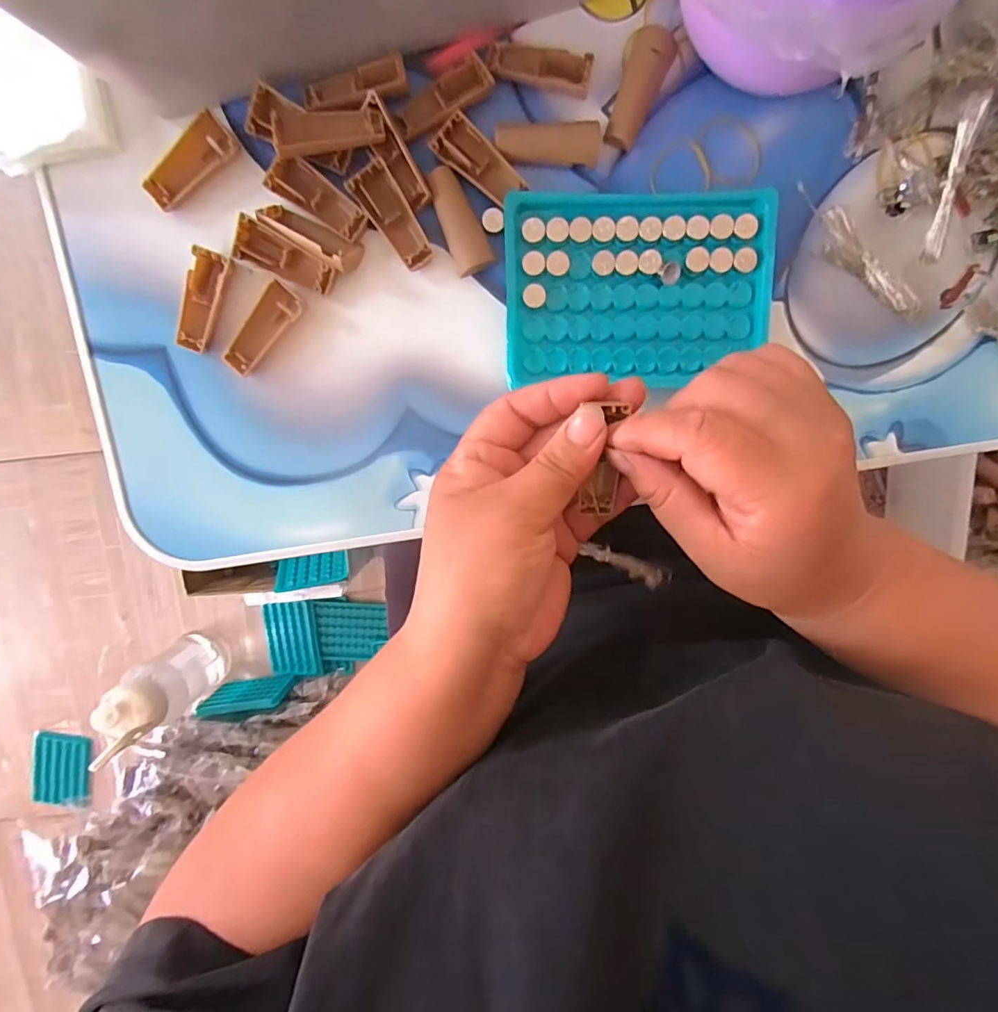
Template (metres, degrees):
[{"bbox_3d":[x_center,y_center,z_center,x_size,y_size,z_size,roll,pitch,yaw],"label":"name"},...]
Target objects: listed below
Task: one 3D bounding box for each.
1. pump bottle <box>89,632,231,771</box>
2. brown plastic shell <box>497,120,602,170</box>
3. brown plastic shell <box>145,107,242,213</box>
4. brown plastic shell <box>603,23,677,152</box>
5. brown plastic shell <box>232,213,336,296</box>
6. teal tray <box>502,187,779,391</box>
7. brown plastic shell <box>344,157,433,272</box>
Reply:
[{"bbox_3d":[-0.472,0.256,0.733,0.068,0.224,0.094,-39,96,6],"label":"pump bottle"},{"bbox_3d":[0.024,-0.176,0.251,0.050,0.006,0.017,1,98,0],"label":"brown plastic shell"},{"bbox_3d":[-0.152,-0.168,0.254,0.049,0.007,0.019,-41,96,6],"label":"brown plastic shell"},{"bbox_3d":[0.067,-0.202,0.250,0.020,0.005,0.056,20,98,-2],"label":"brown plastic shell"},{"bbox_3d":[-0.106,-0.123,0.257,0.049,0.010,0.018,25,98,-3],"label":"brown plastic shell"},{"bbox_3d":[0.069,-0.111,0.259,0.130,0.008,0.093,-2,98,1],"label":"teal tray"},{"bbox_3d":[-0.052,-0.141,0.254,0.020,0.007,0.050,-32,97,5],"label":"brown plastic shell"}]

